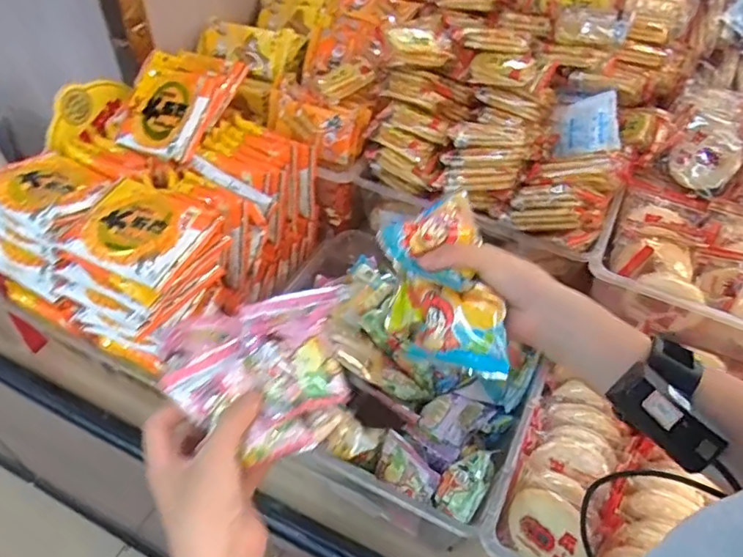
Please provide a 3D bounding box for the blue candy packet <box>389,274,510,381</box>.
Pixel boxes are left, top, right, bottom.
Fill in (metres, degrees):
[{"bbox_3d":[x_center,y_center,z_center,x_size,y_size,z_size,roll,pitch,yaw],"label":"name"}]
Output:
[{"bbox_3d":[0.058,0.033,0.396,0.092,0.027,0.059,16,87,29],"label":"blue candy packet"}]

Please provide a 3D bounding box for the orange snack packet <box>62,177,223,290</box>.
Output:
[{"bbox_3d":[-0.226,-0.050,0.537,0.113,0.023,0.103,17,48,14],"label":"orange snack packet"}]

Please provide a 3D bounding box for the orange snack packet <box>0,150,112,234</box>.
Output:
[{"bbox_3d":[-0.341,-0.099,0.572,0.123,0.015,0.096,24,50,20],"label":"orange snack packet"}]

